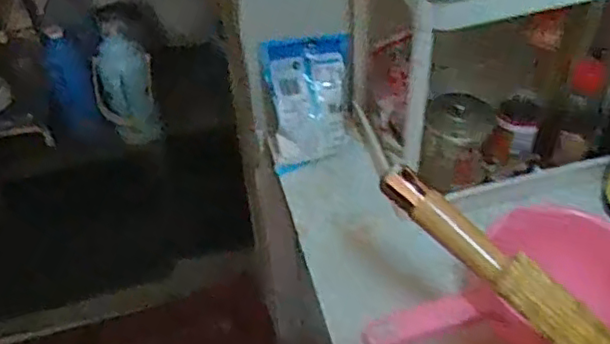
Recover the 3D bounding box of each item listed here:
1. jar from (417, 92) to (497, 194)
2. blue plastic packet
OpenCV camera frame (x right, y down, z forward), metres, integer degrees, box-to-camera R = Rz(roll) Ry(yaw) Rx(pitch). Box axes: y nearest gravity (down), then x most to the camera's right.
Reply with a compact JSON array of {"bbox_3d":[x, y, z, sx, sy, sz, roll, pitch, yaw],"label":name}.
[{"bbox_3d":[0.170,-0.032,0.713,0.073,0.088,0.065,9,47,12],"label":"jar"},{"bbox_3d":[0.009,-0.086,0.793,0.106,0.156,0.015,-9,14,-8],"label":"blue plastic packet"}]

